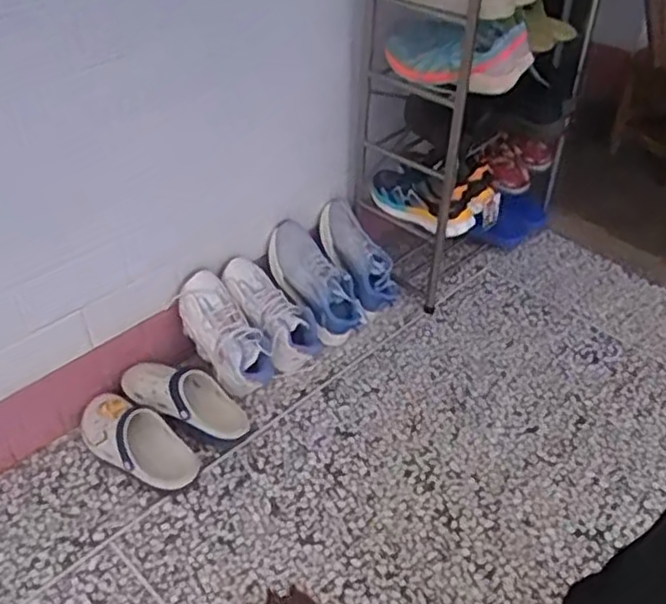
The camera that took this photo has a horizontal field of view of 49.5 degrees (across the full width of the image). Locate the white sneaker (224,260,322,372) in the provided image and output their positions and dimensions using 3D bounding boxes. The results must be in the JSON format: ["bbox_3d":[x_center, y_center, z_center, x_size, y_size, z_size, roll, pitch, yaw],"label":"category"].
[{"bbox_3d":[-0.180,0.026,1.900,0.151,0.146,0.338,-27,66,-29],"label":"white sneaker"}]

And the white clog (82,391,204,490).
[{"bbox_3d":[-0.461,0.307,1.650,0.357,0.103,0.139,23,45,26],"label":"white clog"}]

